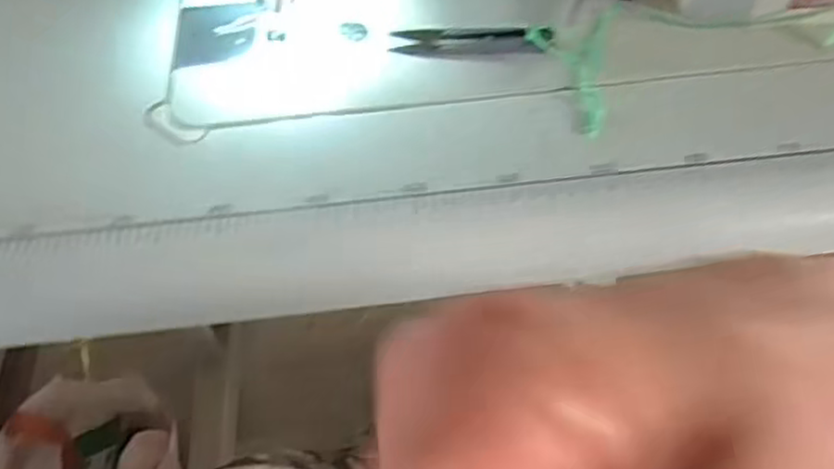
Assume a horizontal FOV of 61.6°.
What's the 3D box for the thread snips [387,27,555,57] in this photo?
[{"bbox_3d":[0.033,-0.119,0.426,0.094,0.012,0.024,6,51,8],"label":"thread snips"}]

